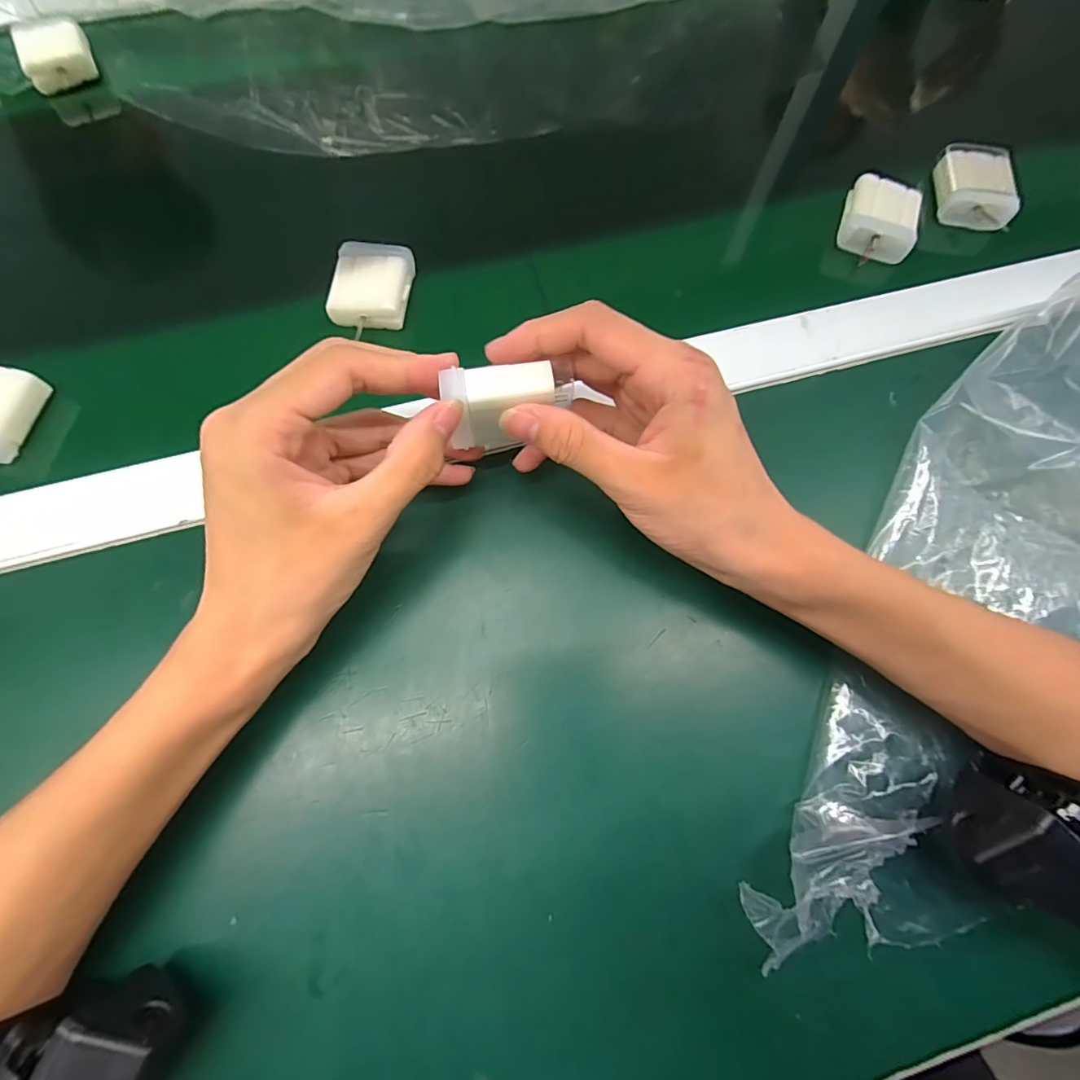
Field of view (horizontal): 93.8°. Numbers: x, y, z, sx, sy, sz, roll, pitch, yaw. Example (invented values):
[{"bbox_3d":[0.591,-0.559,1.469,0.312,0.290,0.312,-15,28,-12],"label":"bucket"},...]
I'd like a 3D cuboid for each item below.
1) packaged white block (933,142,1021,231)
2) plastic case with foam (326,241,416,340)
[{"bbox_3d":[0.284,-0.230,0.330,0.041,0.018,0.056,9,71,1],"label":"packaged white block"},{"bbox_3d":[-0.098,-0.147,0.293,0.043,0.013,0.054,4,71,-1],"label":"plastic case with foam"}]

